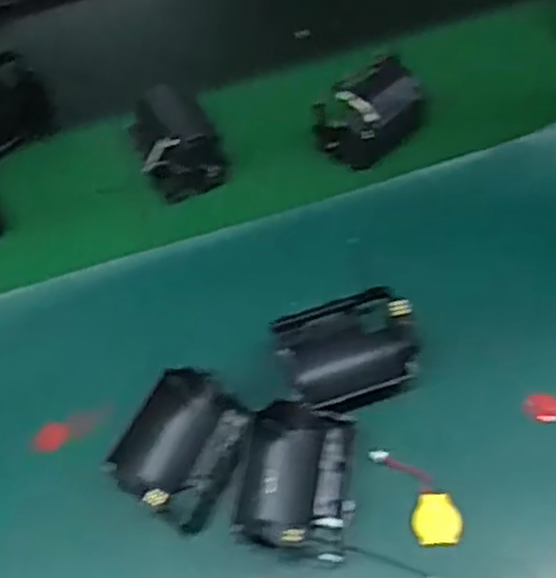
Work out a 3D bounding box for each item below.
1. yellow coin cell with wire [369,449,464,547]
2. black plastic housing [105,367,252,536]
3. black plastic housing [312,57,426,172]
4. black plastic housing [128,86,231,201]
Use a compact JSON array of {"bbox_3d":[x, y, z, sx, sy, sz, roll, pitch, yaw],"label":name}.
[{"bbox_3d":[0.071,0.102,0.396,0.024,0.004,0.057,-23,58,-10],"label":"yellow coin cell with wire"},{"bbox_3d":[-0.049,0.082,0.416,0.054,0.030,0.070,24,62,19],"label":"black plastic housing"},{"bbox_3d":[0.061,-0.115,0.519,0.073,0.046,0.041,-30,59,-14],"label":"black plastic housing"},{"bbox_3d":[-0.070,-0.101,0.526,0.049,0.035,0.081,-22,58,-10],"label":"black plastic housing"}]

